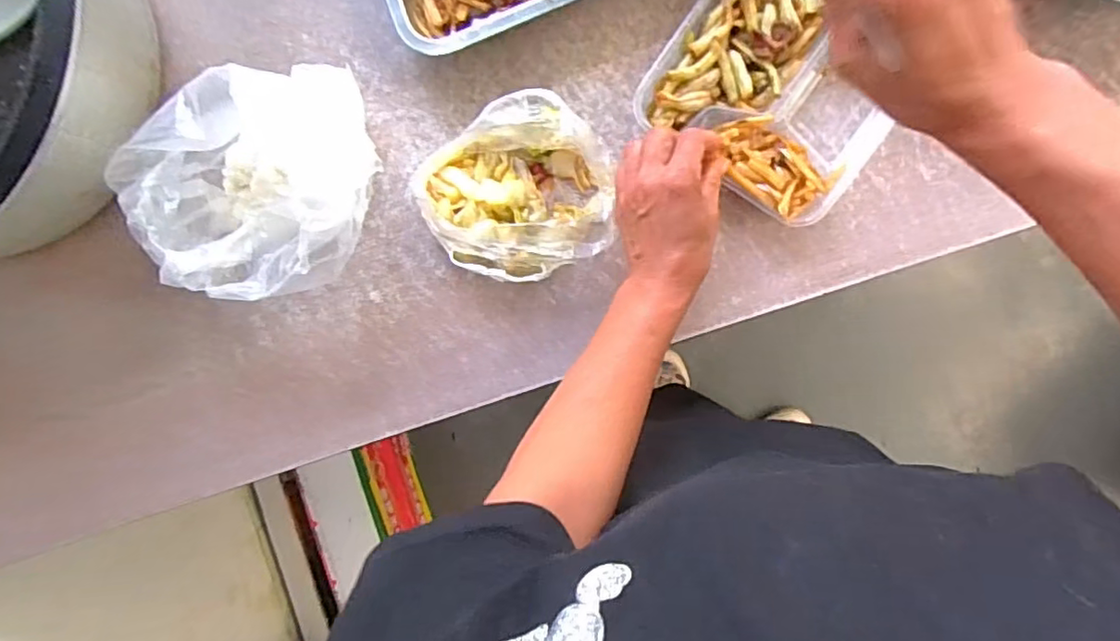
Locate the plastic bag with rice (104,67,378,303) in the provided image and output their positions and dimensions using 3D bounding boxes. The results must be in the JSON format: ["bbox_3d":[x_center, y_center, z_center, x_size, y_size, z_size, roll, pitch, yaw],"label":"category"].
[{"bbox_3d":[-0.254,-0.106,0.505,0.204,0.135,0.183,-13,90,7],"label":"plastic bag with rice"}]

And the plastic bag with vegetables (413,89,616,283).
[{"bbox_3d":[-0.034,-0.104,0.503,0.156,0.088,0.135,-25,89,7],"label":"plastic bag with vegetables"}]

